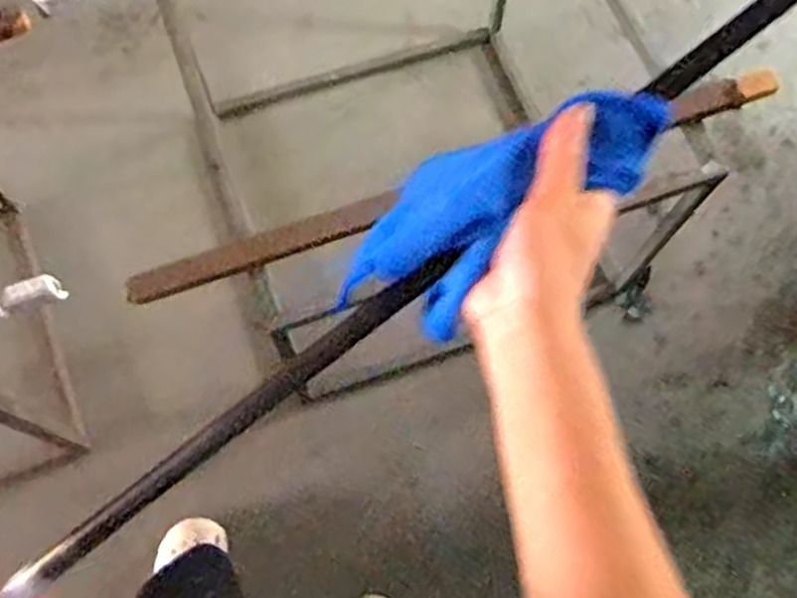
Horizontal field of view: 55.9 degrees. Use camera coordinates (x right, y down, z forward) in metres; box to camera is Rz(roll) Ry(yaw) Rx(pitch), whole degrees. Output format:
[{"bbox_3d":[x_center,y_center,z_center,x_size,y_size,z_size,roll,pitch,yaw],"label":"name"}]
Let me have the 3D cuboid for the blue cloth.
[{"bbox_3d":[0.057,-0.047,0.425,0.200,0.044,0.086,-30,76,12],"label":"blue cloth"}]

